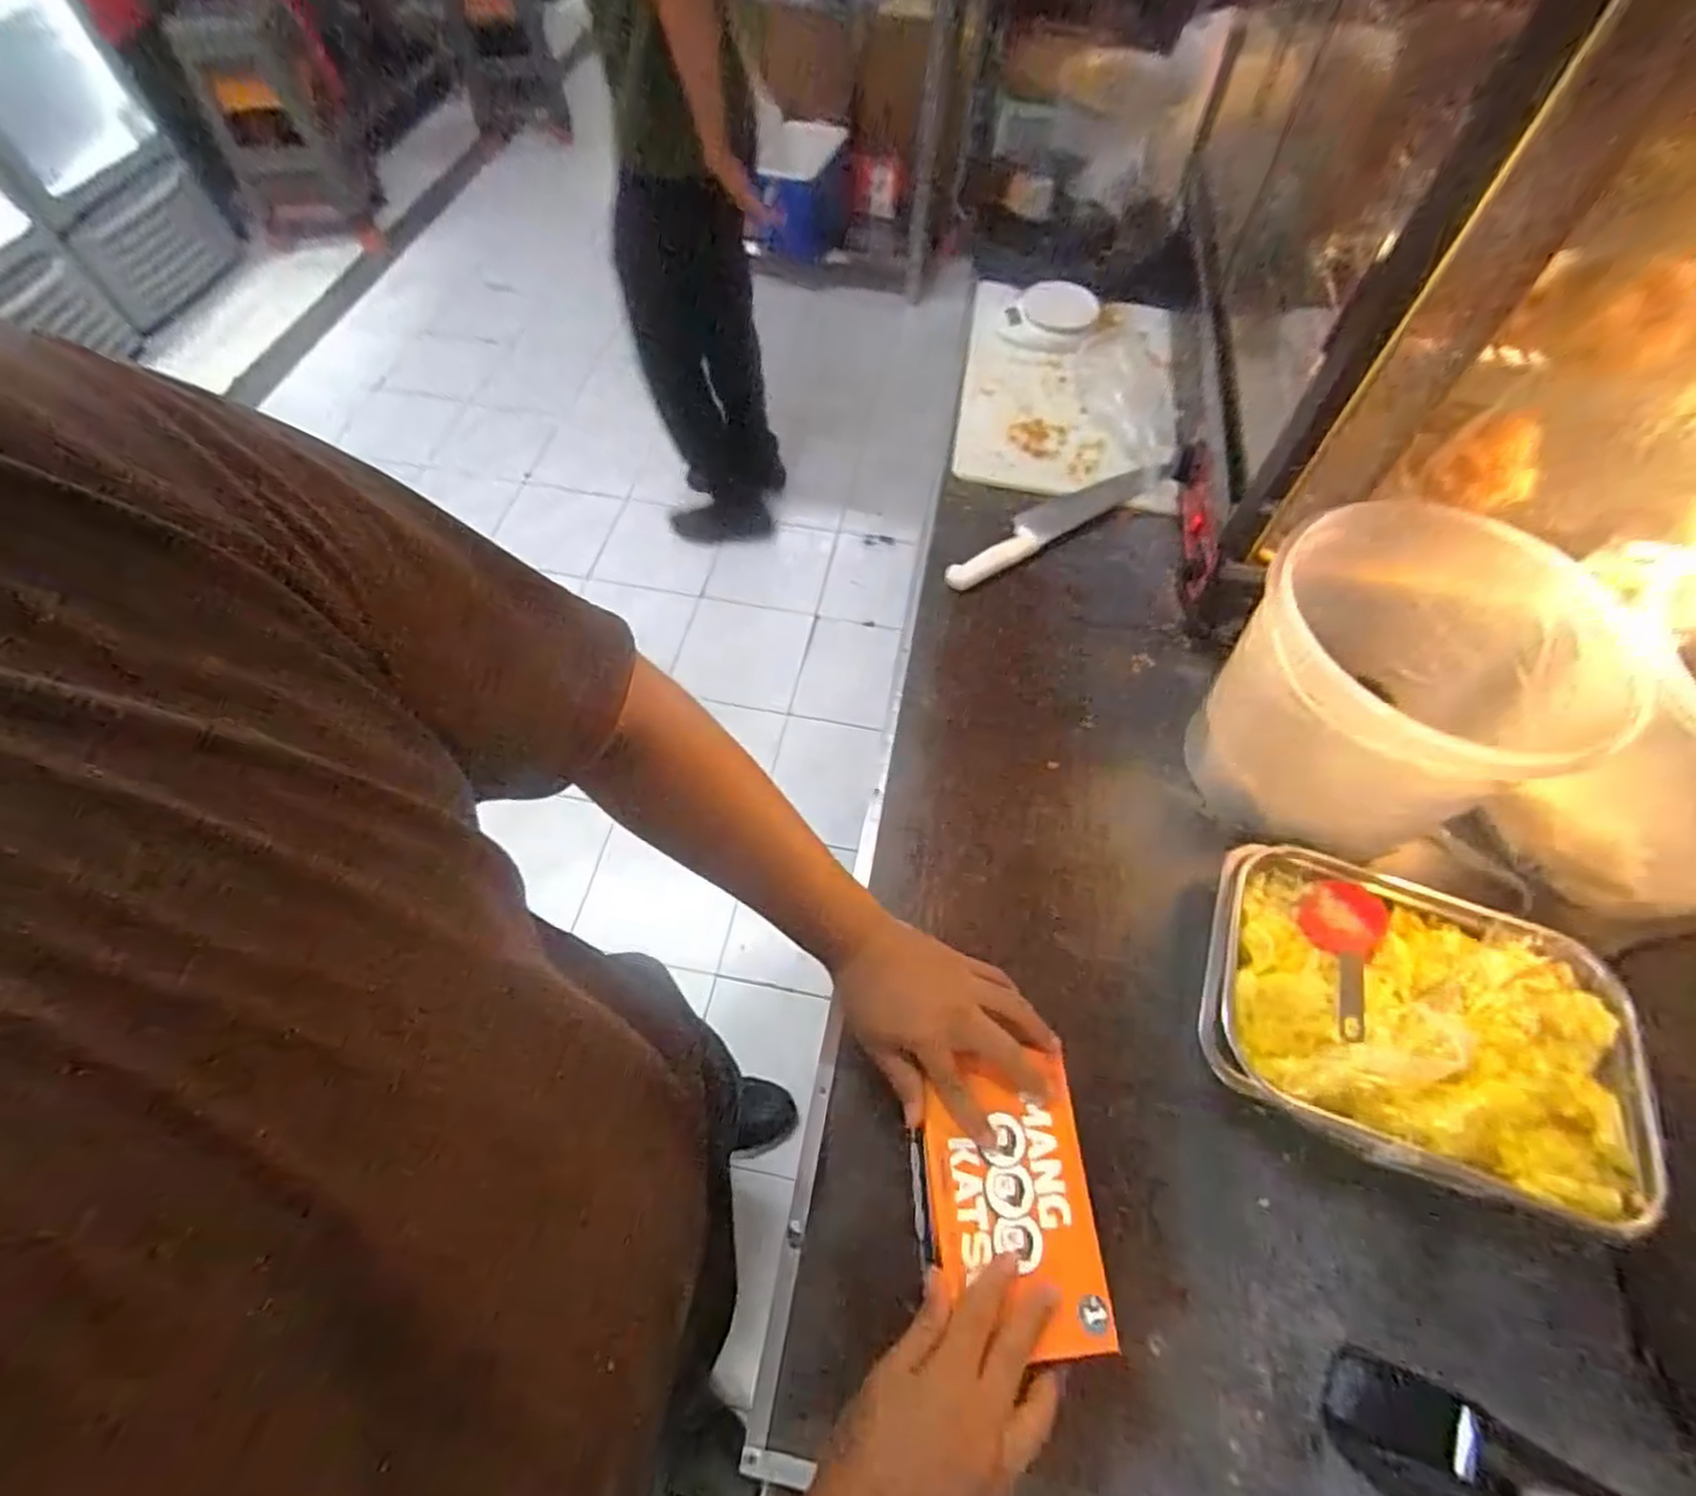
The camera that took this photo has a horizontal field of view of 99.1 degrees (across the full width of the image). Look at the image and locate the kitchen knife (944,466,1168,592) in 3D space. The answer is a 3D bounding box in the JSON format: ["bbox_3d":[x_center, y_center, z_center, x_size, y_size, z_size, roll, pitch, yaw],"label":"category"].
[{"bbox_3d":[0.237,-0.270,0.855,0.313,0.028,0.057,-30,65,-17],"label":"kitchen knife"}]

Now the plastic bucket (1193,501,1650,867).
[{"bbox_3d":[0.433,-0.039,0.604,0.215,0.236,0.233,1,61,-1],"label":"plastic bucket"}]

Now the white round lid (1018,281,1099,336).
[{"bbox_3d":[0.291,-0.612,1.001,0.109,0.012,0.078,20,90,16],"label":"white round lid"}]

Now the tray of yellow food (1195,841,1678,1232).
[{"bbox_3d":[0.436,0.208,0.548,0.290,0.053,0.218,16,62,8],"label":"tray of yellow food"}]

